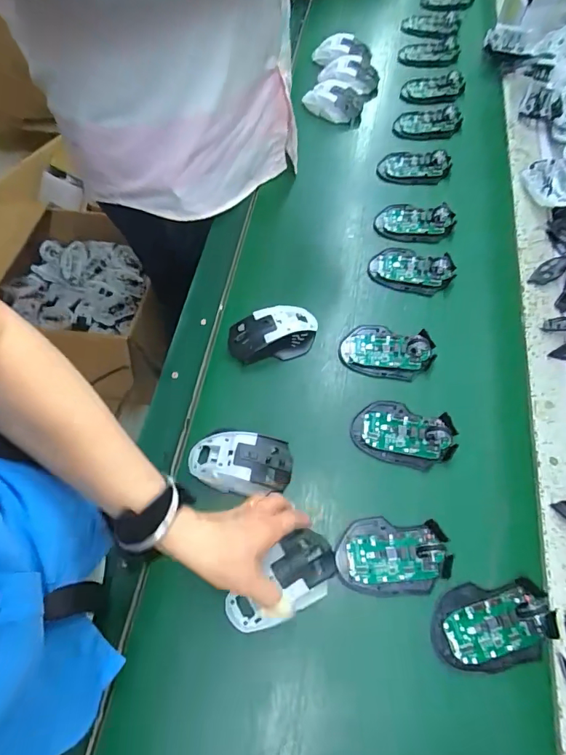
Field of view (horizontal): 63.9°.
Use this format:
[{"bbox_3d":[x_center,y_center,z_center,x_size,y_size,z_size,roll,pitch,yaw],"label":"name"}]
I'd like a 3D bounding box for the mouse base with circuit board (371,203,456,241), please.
[{"bbox_3d":[0.198,-0.236,0.684,0.113,0.020,0.060,8,61,5],"label":"mouse base with circuit board"}]

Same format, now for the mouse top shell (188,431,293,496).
[{"bbox_3d":[-0.049,0.094,0.503,0.113,0.027,0.062,6,61,3],"label":"mouse top shell"}]

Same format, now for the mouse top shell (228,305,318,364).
[{"bbox_3d":[-0.013,-0.057,0.582,0.113,0.032,0.062,-8,61,-5],"label":"mouse top shell"}]

